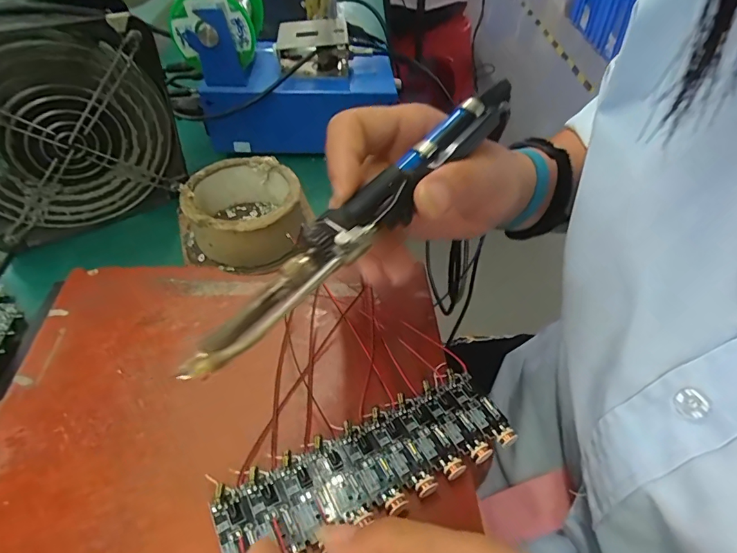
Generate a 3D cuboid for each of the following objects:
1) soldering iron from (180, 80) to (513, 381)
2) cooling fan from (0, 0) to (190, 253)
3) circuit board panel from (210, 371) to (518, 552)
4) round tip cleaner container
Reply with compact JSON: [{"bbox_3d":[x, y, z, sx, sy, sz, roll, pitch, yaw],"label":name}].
[{"bbox_3d":[0.005,-0.032,0.194,0.026,0.016,0.202,37,67,21],"label":"soldering iron"},{"bbox_3d":[-0.223,-0.110,0.323,0.153,0.148,0.061,-23,52,-24],"label":"cooling fan"},{"bbox_3d":[0.001,0.086,0.208,0.139,0.010,0.047,-18,56,-19],"label":"circuit board panel"},{"bbox_3d":[-0.100,-0.048,0.350,0.091,0.050,0.088,0,47,0],"label":"round tip cleaner container"}]

